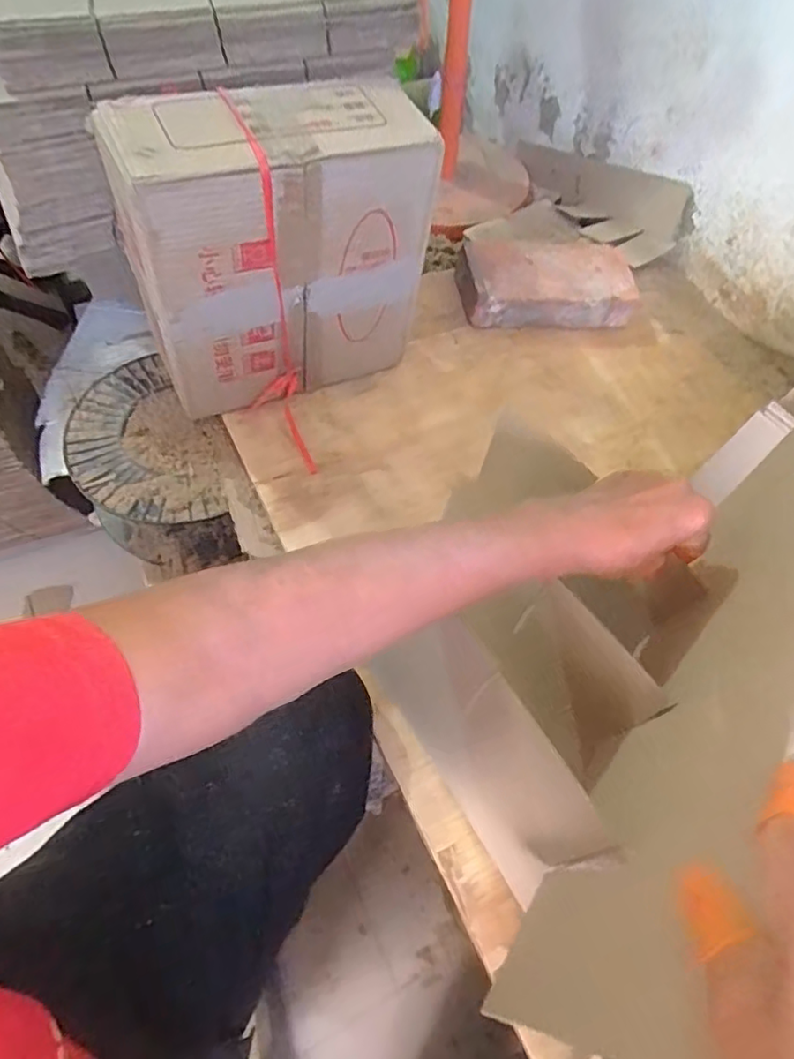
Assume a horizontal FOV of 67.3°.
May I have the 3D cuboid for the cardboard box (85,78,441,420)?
[{"bbox_3d":[-0.117,-0.269,0.622,0.276,0.293,0.120,-17,61,-14],"label":"cardboard box"}]

